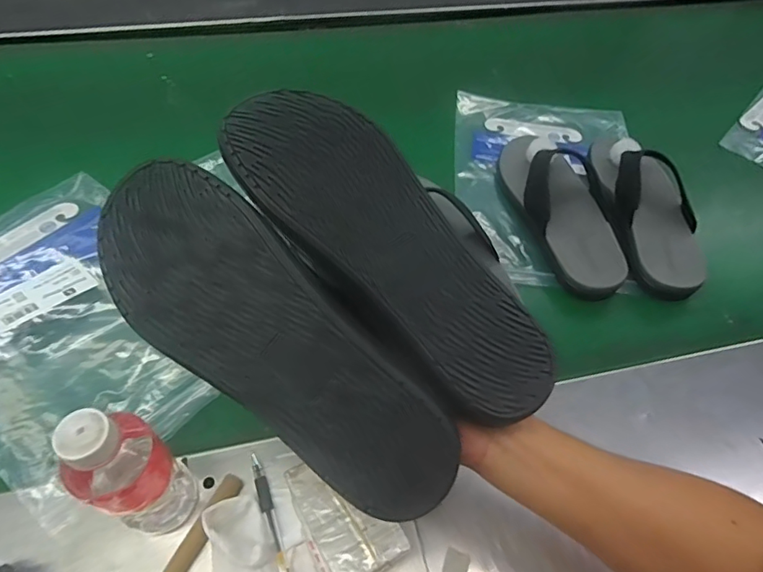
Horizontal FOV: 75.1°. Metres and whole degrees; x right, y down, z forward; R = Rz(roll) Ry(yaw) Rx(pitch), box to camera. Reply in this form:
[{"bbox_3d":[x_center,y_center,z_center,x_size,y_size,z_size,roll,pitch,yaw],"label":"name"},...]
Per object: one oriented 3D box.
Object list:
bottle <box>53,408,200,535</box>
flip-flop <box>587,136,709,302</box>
[{"bbox_3d":[-0.179,0.136,0.357,0.051,0.168,0.056,2,52,-3],"label":"bottle"},{"bbox_3d":[0.356,-0.111,0.656,0.110,0.075,0.269,6,52,0],"label":"flip-flop"}]

